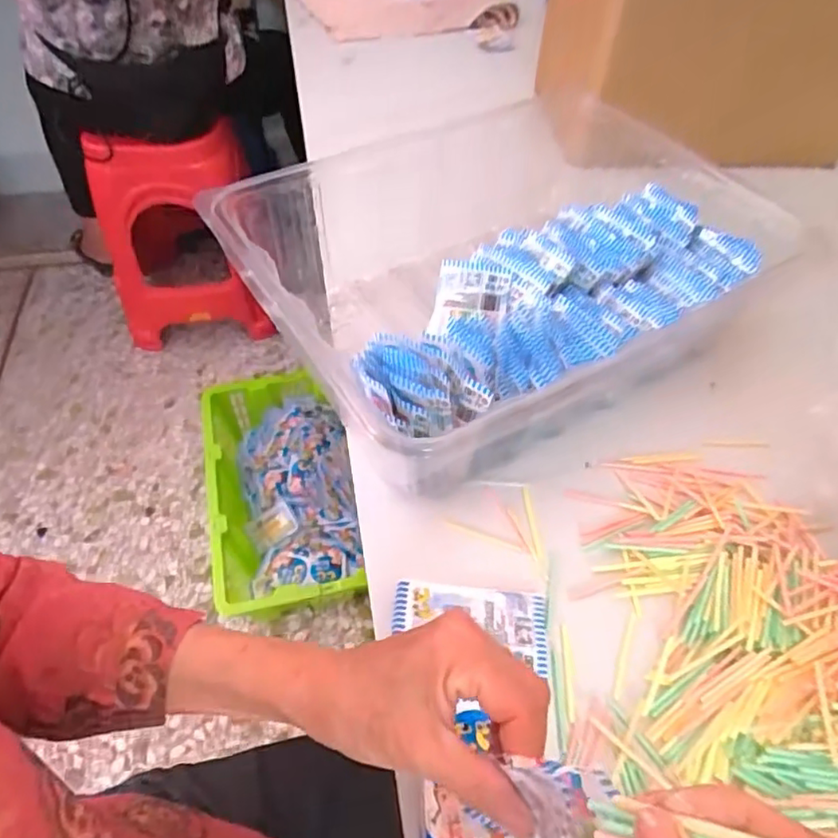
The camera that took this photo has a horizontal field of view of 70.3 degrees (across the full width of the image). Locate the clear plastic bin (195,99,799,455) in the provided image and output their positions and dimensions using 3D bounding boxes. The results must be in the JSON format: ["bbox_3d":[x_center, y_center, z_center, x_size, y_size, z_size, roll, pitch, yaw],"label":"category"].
[{"bbox_3d":[0.083,-0.138,0.561,0.452,0.135,0.330,-28,59,-21],"label":"clear plastic bin"}]

